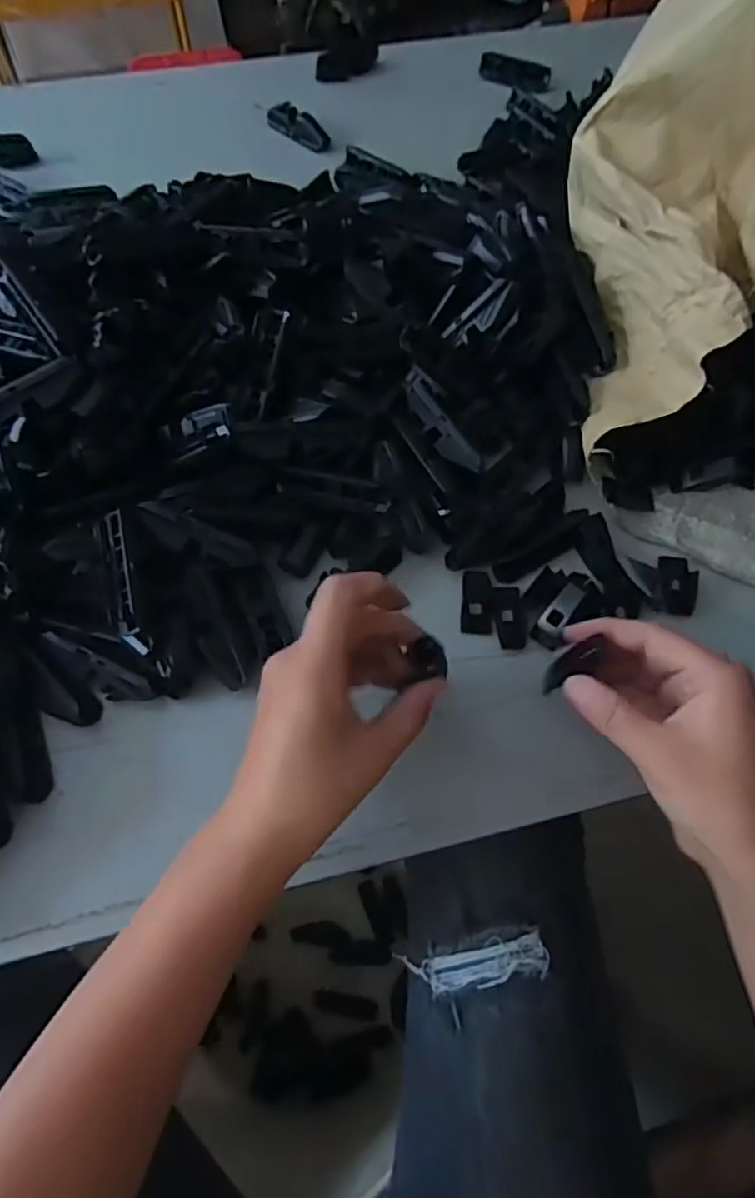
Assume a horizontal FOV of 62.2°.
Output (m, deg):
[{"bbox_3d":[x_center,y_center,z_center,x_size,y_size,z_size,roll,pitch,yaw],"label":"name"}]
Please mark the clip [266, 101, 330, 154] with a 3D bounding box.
[{"bbox_3d":[-0.074,-0.446,0.589,0.068,0.018,0.024,36,69,16],"label":"clip"}]

